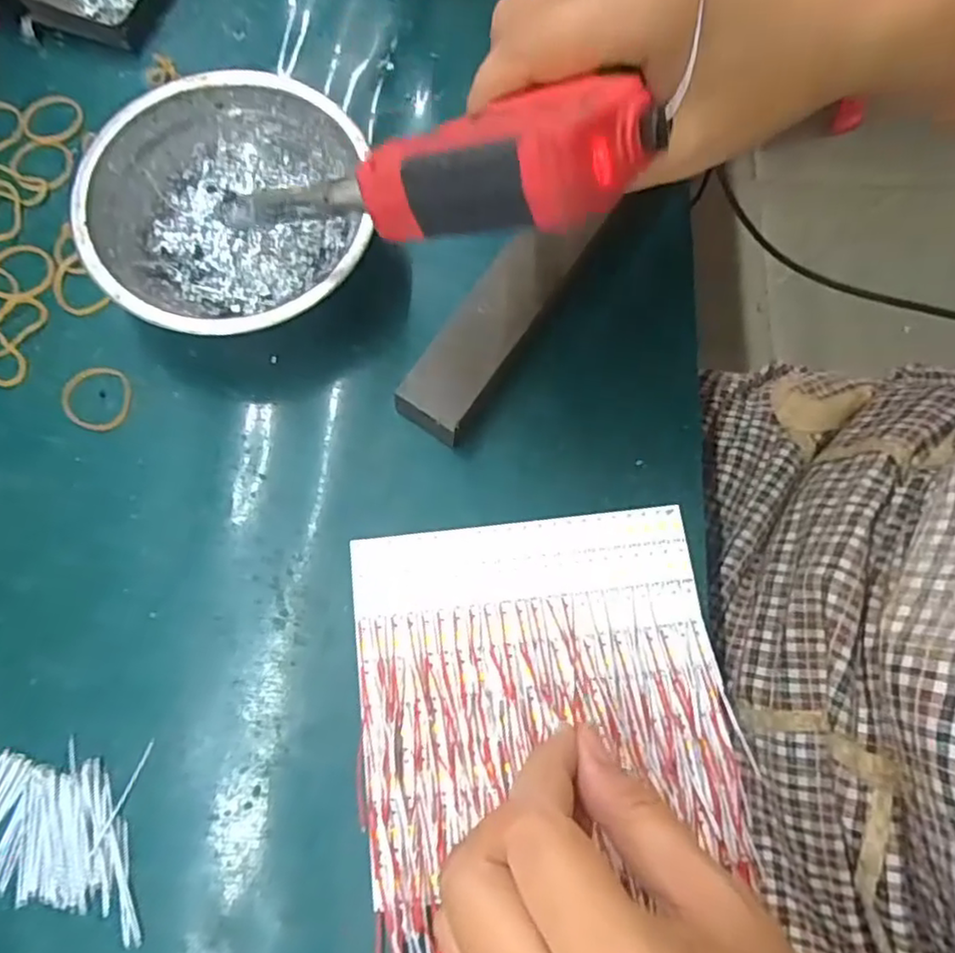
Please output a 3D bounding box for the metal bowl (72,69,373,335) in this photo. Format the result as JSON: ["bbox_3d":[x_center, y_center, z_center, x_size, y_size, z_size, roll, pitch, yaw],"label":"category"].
[{"bbox_3d":[-0.108,-0.116,0.304,0.118,0.042,0.122,0,74,-1],"label":"metal bowl"}]

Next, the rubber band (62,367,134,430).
[{"bbox_3d":[-0.172,-0.036,0.302,0.030,0.004,0.030,0,74,-1],"label":"rubber band"}]

